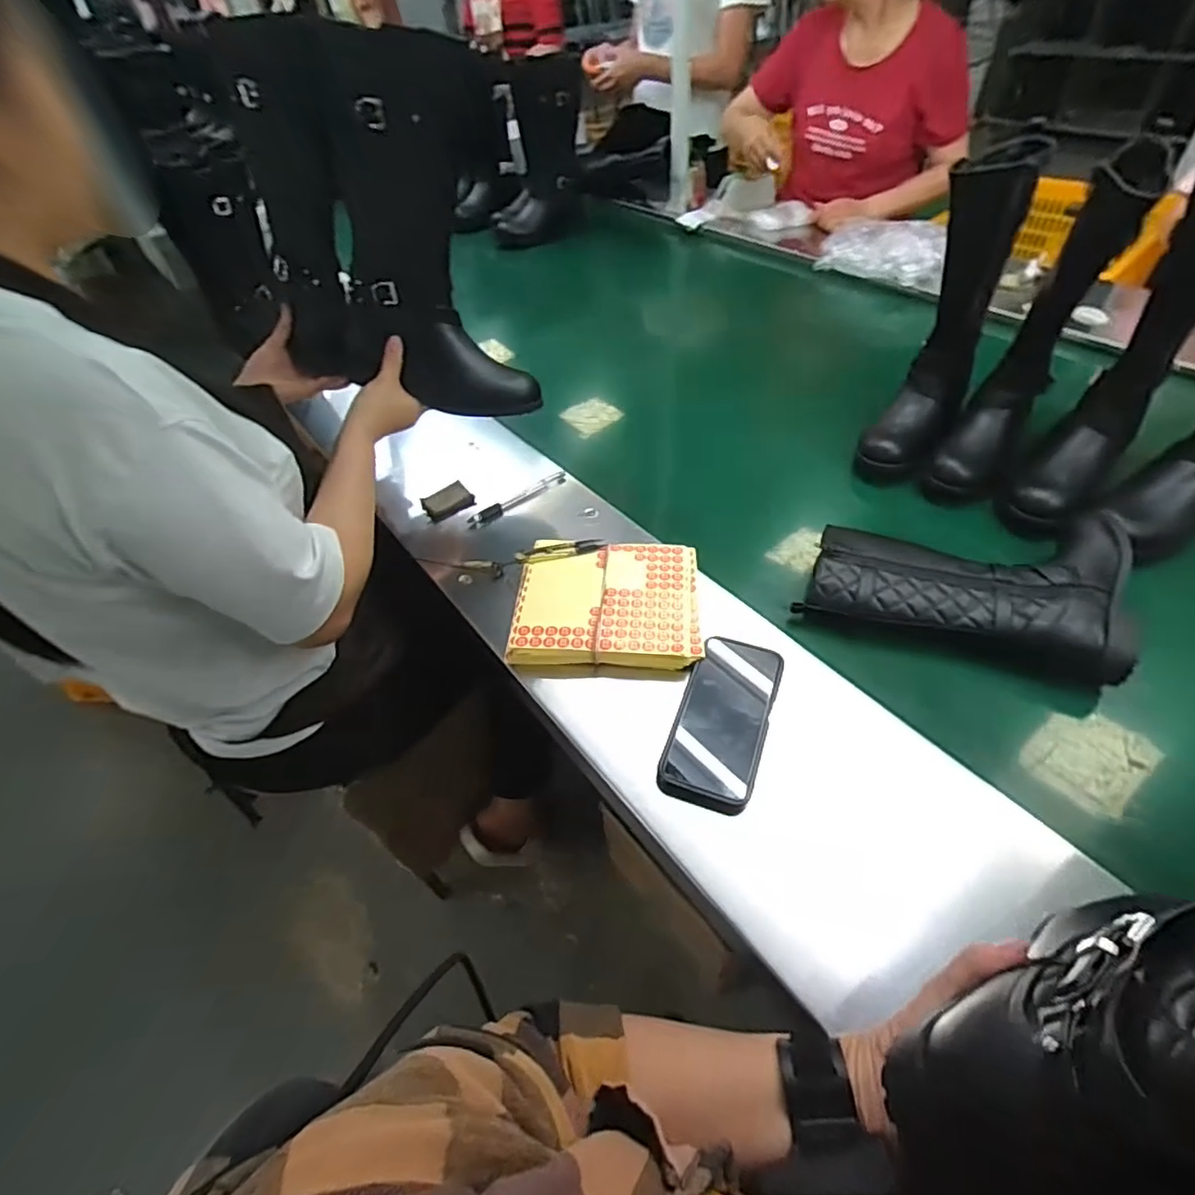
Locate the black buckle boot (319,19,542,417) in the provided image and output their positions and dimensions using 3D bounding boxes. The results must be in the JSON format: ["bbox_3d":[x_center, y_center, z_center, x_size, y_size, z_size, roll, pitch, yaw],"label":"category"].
[{"bbox_3d":[-0.181,-0.413,0.691,0.257,0.346,0.102,18,31,16],"label":"black buckle boot"}]

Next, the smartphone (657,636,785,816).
[{"bbox_3d":[0.115,0.106,0.542,0.079,0.019,0.169,15,51,18],"label":"smartphone"}]

